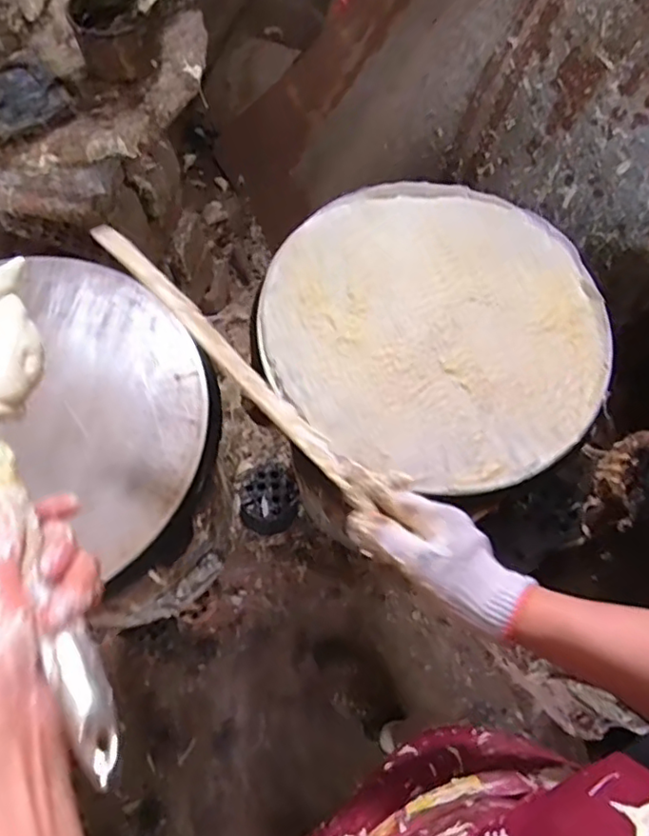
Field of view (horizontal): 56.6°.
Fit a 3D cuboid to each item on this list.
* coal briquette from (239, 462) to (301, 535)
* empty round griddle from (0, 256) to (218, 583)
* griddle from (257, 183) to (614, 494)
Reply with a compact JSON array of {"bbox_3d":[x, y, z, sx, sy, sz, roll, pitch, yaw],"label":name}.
[{"bbox_3d":[-0.092,0.139,1.009,0.102,0.066,0.117,2,68,-2],"label":"coal briquette"},{"bbox_3d":[-0.311,-0.007,0.607,0.379,0.028,0.342,-11,69,-7],"label":"empty round griddle"},{"bbox_3d":[0.122,-0.108,0.670,0.372,0.027,0.354,1,68,-2],"label":"griddle"}]

